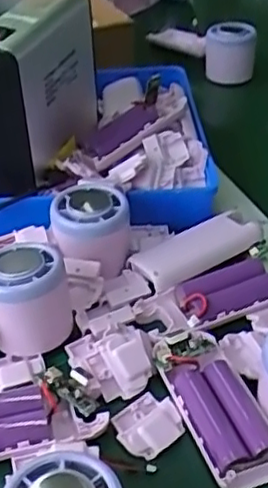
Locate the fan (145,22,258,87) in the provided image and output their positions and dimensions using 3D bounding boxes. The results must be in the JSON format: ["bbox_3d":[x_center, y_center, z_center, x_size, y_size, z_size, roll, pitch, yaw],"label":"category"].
[{"bbox_3d":[0.078,-0.250,0.789,0.048,0.063,0.157,-19,41,-23],"label":"fan"}]

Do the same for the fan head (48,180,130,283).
[{"bbox_3d":[-0.031,-0.012,0.480,0.056,0.050,0.070,0,37,0],"label":"fan head"}]

